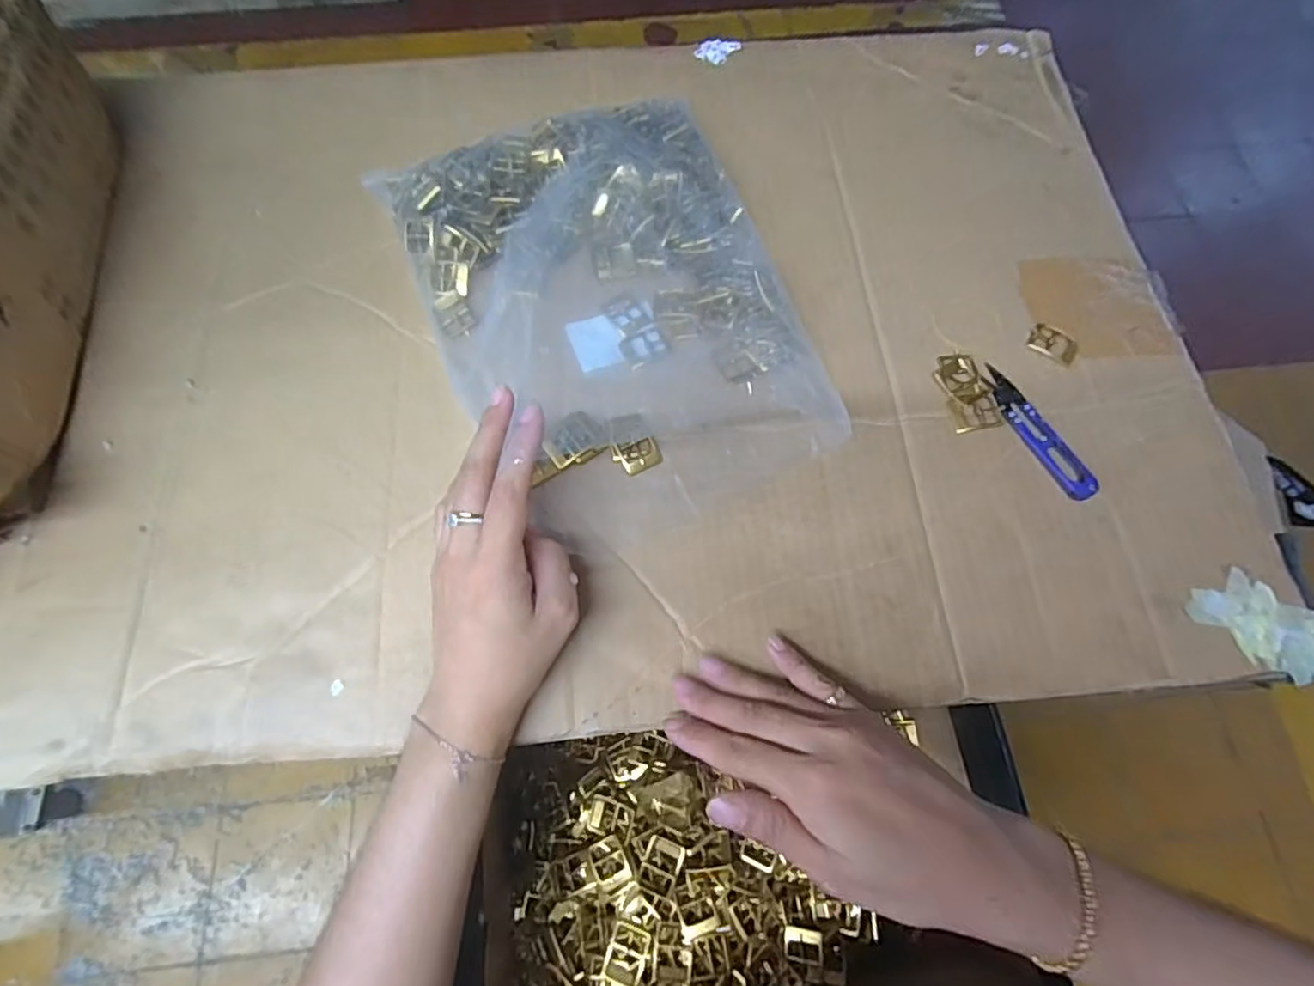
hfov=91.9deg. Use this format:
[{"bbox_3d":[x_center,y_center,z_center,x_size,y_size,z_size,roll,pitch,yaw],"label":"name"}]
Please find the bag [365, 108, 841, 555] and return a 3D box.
[{"bbox_3d":[-0.033,-0.124,0.419,0.222,0.034,0.301,-19,70,-8],"label":"bag"}]

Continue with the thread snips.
[{"bbox_3d":[0.238,-0.039,0.398,0.022,0.010,0.098,-24,71,-9],"label":"thread snips"}]

